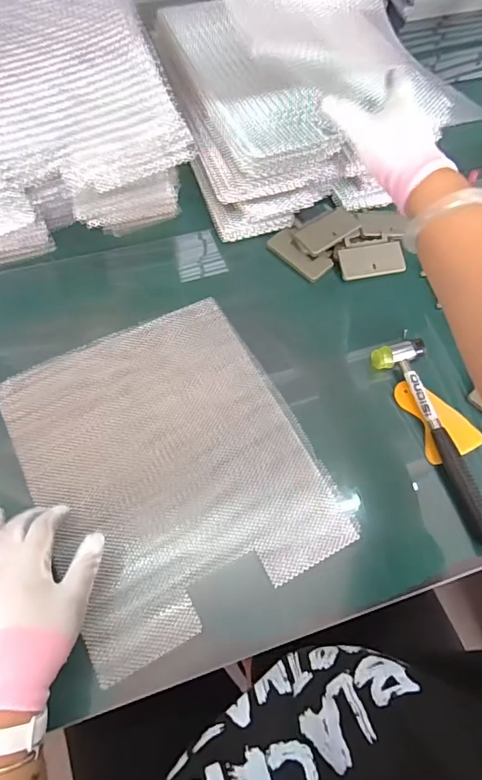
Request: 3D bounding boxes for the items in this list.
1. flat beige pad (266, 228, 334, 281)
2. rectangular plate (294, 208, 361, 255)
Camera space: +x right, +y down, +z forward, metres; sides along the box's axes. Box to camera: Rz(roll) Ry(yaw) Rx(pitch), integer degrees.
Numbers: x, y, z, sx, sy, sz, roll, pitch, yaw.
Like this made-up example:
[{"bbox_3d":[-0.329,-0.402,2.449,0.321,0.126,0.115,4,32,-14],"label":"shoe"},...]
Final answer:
[{"bbox_3d":[0.076,-0.179,0.638,0.087,0.012,0.046,43,70,15],"label":"flat beige pad"},{"bbox_3d":[0.116,-0.211,0.640,0.085,0.009,0.044,-32,69,-16],"label":"rectangular plate"}]

